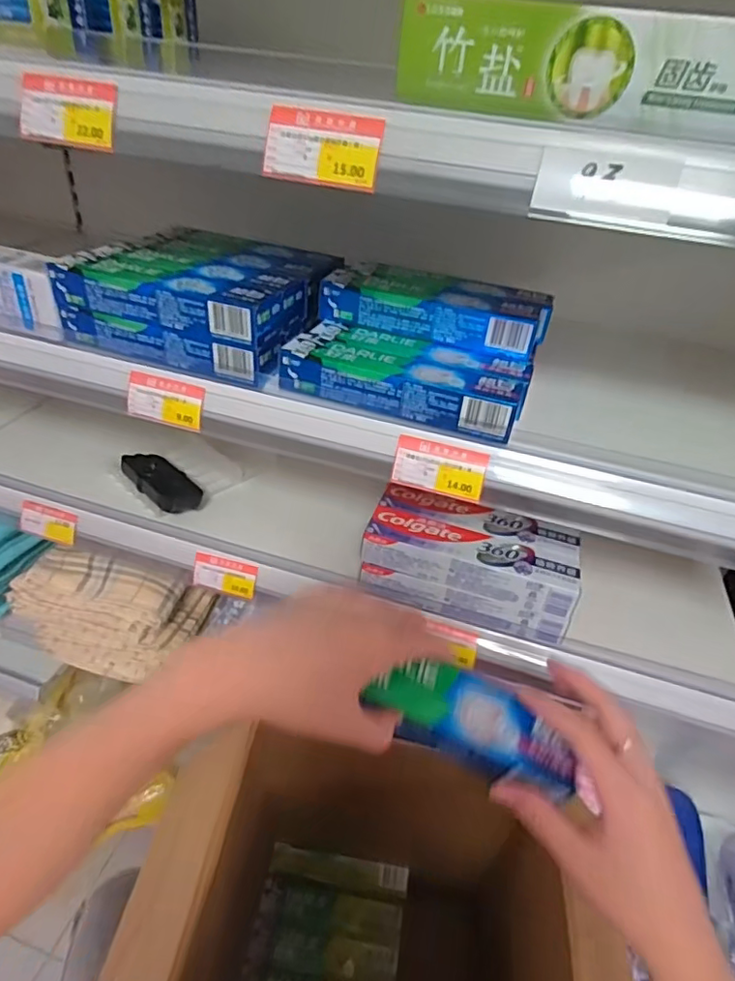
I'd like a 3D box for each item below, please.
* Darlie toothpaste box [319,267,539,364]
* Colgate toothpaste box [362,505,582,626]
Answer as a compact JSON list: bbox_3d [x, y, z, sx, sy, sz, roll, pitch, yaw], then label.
[{"bbox_3d":[0.054,-0.155,0.487,0.181,0.034,0.045,15,39,10],"label":"Darlie toothpaste box"},{"bbox_3d":[0.095,0.064,0.523,0.192,0.039,0.048,15,39,11],"label":"Colgate toothpaste box"}]

